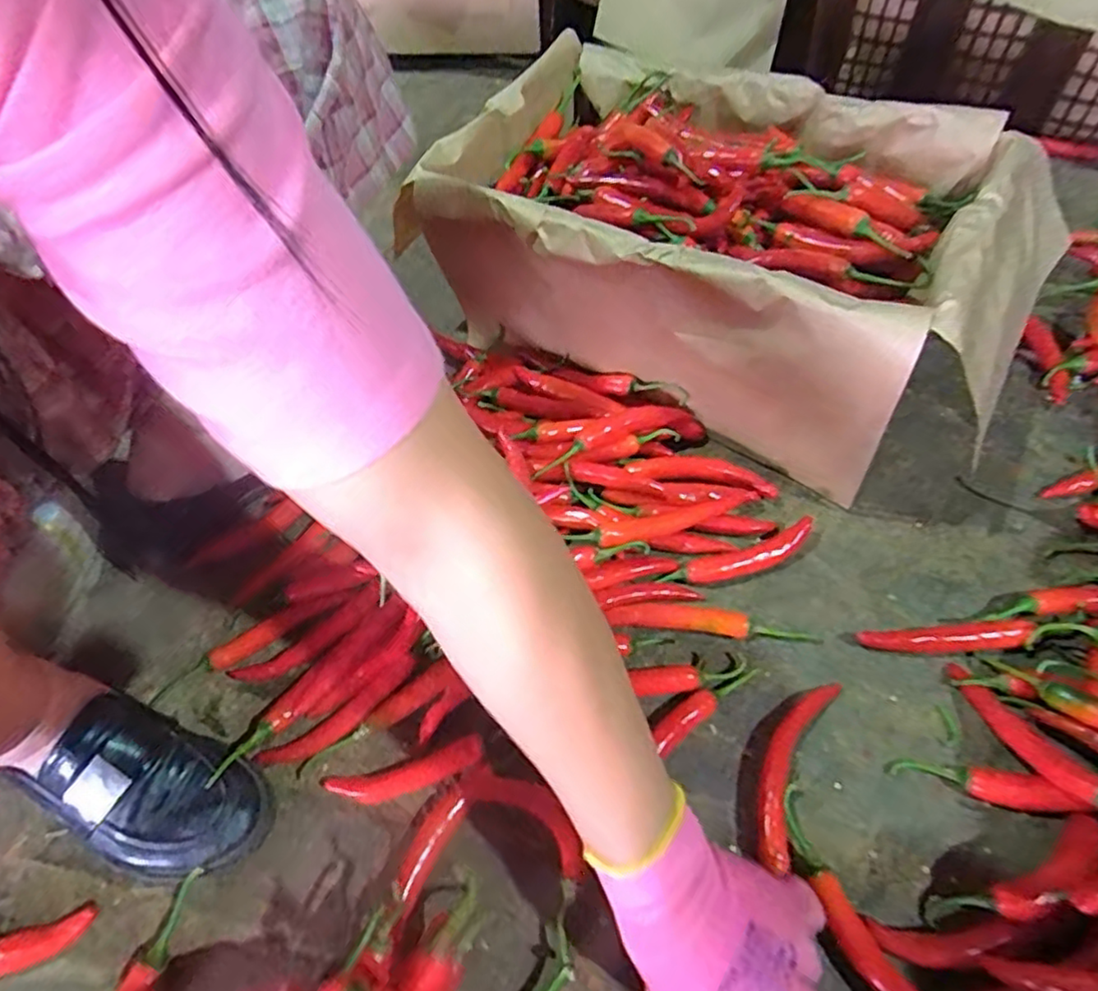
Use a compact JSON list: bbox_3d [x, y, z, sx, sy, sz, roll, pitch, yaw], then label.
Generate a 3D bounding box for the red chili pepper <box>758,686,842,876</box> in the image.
[{"bbox_3d":[0.176,0.192,0.478,0.036,0.022,0.139,23,62,17],"label":"red chili pepper"}]

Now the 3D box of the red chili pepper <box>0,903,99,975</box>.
[{"bbox_3d":[-0.362,0.301,0.426,0.129,0.017,0.022,-17,56,-9],"label":"red chili pepper"}]

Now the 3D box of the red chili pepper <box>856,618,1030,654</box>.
[{"bbox_3d":[0.309,0.112,0.517,0.126,0.018,0.020,-2,55,1],"label":"red chili pepper"}]

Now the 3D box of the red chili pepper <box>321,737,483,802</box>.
[{"bbox_3d":[-0.105,0.203,0.477,0.115,0.024,0.024,-12,56,-6],"label":"red chili pepper"}]

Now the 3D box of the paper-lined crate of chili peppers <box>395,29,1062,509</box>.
[{"bbox_3d":[0.158,-0.231,0.651,0.502,0.217,0.302,26,60,20],"label":"paper-lined crate of chili peppers"}]

